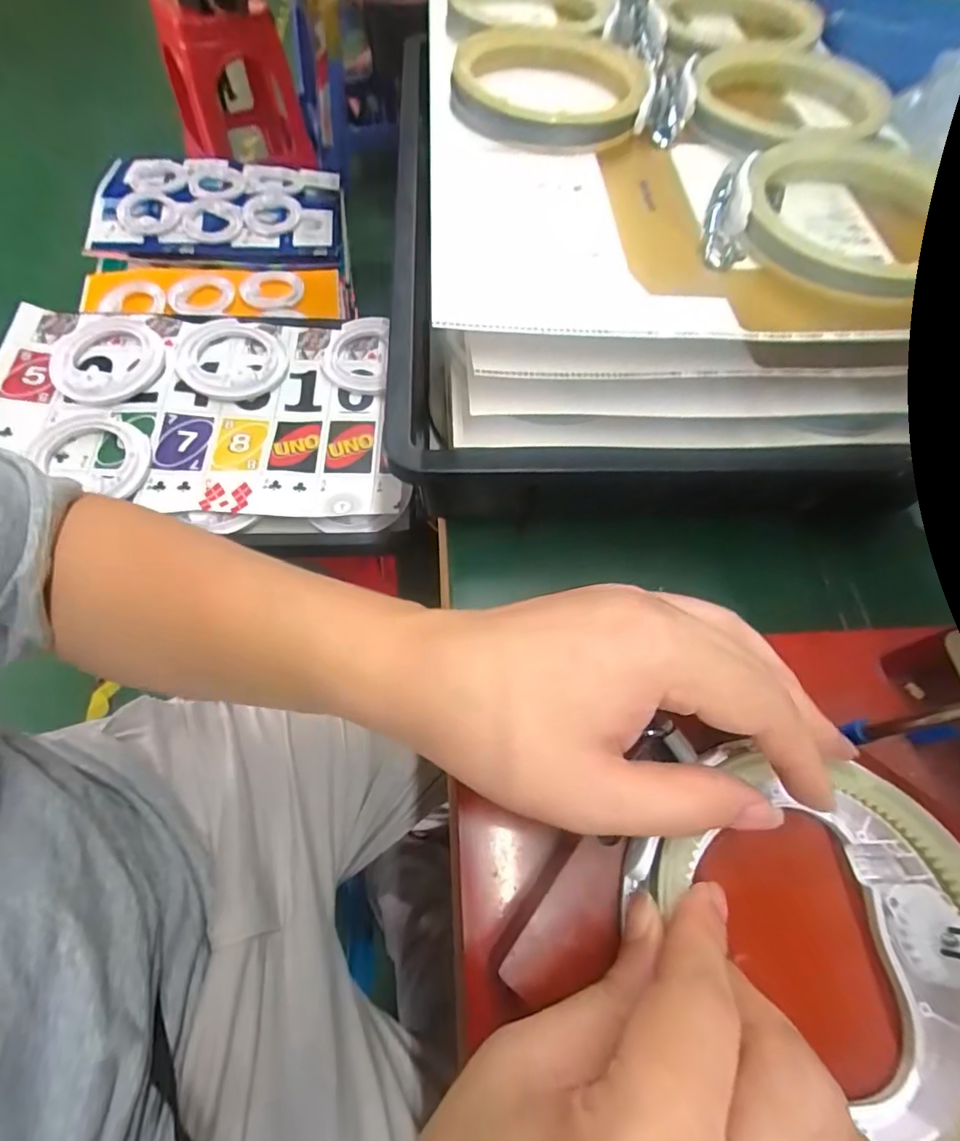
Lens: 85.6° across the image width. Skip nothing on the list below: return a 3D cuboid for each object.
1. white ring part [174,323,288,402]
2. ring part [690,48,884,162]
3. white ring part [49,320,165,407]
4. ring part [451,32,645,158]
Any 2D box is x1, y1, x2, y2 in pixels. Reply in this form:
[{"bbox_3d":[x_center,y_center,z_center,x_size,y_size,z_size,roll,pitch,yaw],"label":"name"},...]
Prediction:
[{"bbox_3d":[-0.326,-0.277,0.682,0.133,0.020,0.132,-6,63,-7],"label":"white ring part"},{"bbox_3d":[0.203,-0.312,0.341,0.121,0.016,0.129,19,63,6],"label":"ring part"},{"bbox_3d":[-0.473,-0.265,0.657,0.131,0.018,0.134,2,63,-3],"label":"white ring part"},{"bbox_3d":[0.044,-0.316,0.336,0.122,0.023,0.137,8,62,0],"label":"ring part"}]

